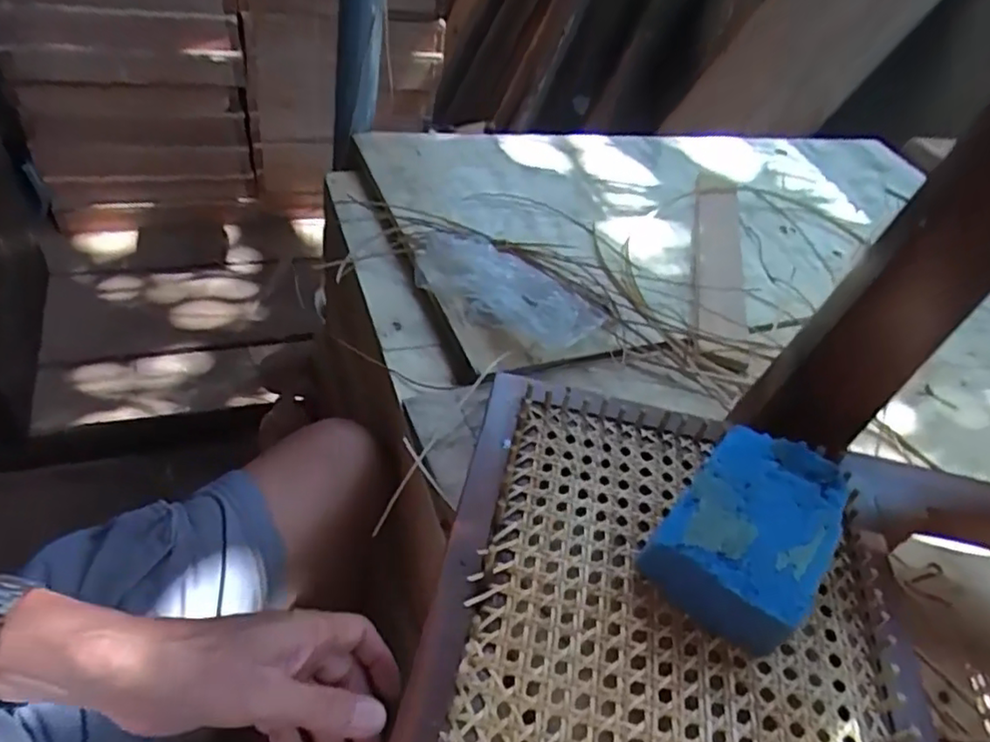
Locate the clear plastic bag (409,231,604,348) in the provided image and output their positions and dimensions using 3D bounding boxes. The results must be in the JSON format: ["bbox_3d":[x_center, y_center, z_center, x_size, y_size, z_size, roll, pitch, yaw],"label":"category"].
[{"bbox_3d":[0.005,-0.078,0.597,0.191,0.066,0.078,20,45,10],"label":"clear plastic bag"}]

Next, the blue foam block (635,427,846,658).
[{"bbox_3d":[0.165,0.103,0.410,0.088,0.053,0.138,33,49,22],"label":"blue foam block"}]

